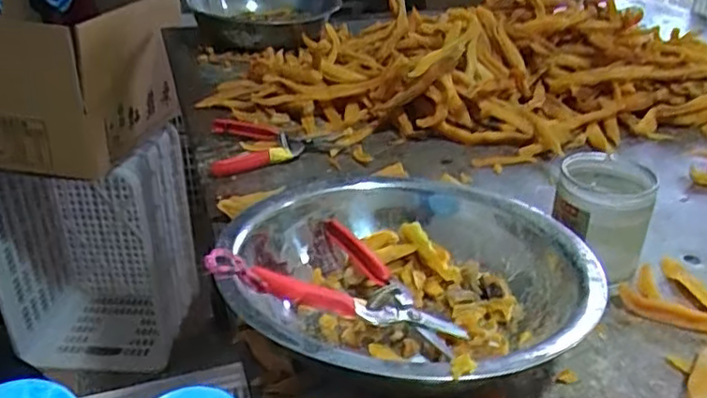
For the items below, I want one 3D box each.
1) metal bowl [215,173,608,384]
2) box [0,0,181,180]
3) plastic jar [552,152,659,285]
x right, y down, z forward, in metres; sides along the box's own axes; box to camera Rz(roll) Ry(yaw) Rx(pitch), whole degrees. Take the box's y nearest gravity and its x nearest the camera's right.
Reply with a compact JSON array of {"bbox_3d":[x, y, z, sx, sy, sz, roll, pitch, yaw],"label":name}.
[{"bbox_3d":[0.040,0.070,0.492,0.264,0.084,0.257,0,29,0],"label":"metal bowl"},{"bbox_3d":[-0.562,-0.245,1.270,0.358,0.285,0.370,8,30,14],"label":"box"},{"bbox_3d":[0.224,0.018,0.589,0.087,0.089,0.086,0,29,0],"label":"plastic jar"}]

